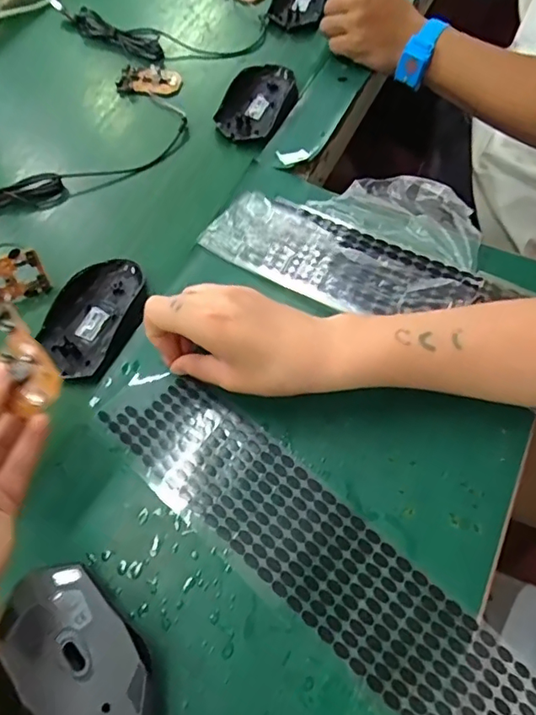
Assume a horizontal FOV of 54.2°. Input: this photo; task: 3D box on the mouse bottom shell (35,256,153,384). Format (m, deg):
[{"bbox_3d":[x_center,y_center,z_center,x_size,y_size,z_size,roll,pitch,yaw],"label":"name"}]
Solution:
[{"bbox_3d":[-0.138,-0.035,0.427,0.069,0.026,0.108,18,56,16],"label":"mouse bottom shell"}]

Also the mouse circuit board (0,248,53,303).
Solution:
[{"bbox_3d":[-0.221,-0.063,0.436,0.068,0.040,0.008,-23,25,-11],"label":"mouse circuit board"}]

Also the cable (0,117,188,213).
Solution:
[{"bbox_3d":[-0.209,-0.164,0.501,0.281,0.031,0.050,-20,55,-11],"label":"cable"}]

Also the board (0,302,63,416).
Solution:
[{"bbox_3d":[-0.149,0.001,0.306,0.071,0.012,0.035,43,66,15],"label":"board"}]

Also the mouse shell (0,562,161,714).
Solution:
[{"bbox_3d":[-0.105,0.173,0.298,0.060,0.031,0.111,-39,60,-23],"label":"mouse shell"}]

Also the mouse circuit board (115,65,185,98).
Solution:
[{"bbox_3d":[-0.129,-0.306,0.578,0.069,0.017,0.042,5,54,7],"label":"mouse circuit board"}]

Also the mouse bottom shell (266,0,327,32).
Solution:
[{"bbox_3d":[0.038,-0.434,0.634,0.070,0.021,0.125,12,64,14],"label":"mouse bottom shell"}]

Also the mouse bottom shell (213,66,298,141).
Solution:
[{"bbox_3d":[-0.007,-0.264,0.543,0.064,0.023,0.108,21,57,18],"label":"mouse bottom shell"}]

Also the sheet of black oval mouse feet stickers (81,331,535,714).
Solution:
[{"bbox_3d":[0.012,0.114,0.348,0.345,0.006,0.078,38,70,19],"label":"sheet of black oval mouse feet stickers"}]

